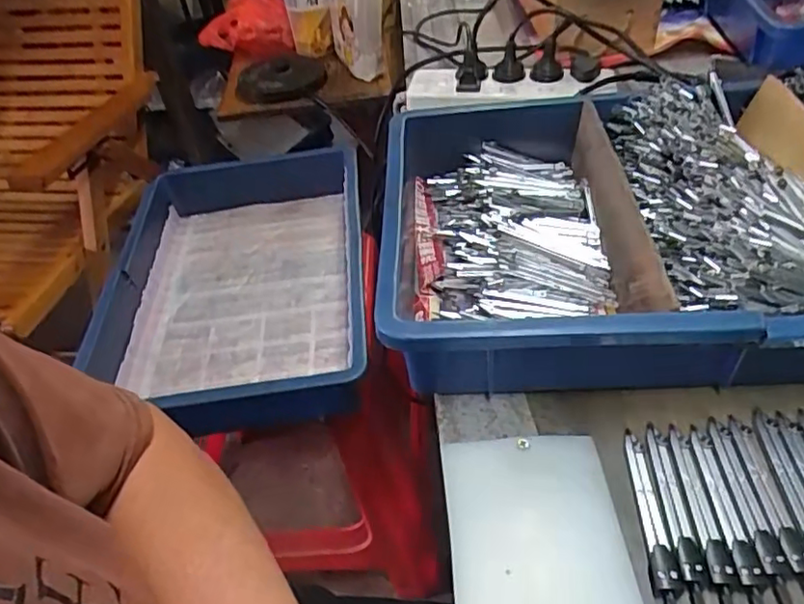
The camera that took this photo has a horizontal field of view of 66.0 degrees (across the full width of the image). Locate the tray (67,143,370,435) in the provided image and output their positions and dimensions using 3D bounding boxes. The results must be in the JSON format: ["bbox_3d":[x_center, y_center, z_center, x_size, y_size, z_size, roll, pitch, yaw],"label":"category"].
[{"bbox_3d":[-0.184,-0.037,0.736,0.269,0.088,0.421,-6,45,0],"label":"tray"}]

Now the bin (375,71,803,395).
[{"bbox_3d":[0.204,-0.067,0.461,0.424,0.086,0.285,-2,44,7],"label":"bin"}]

